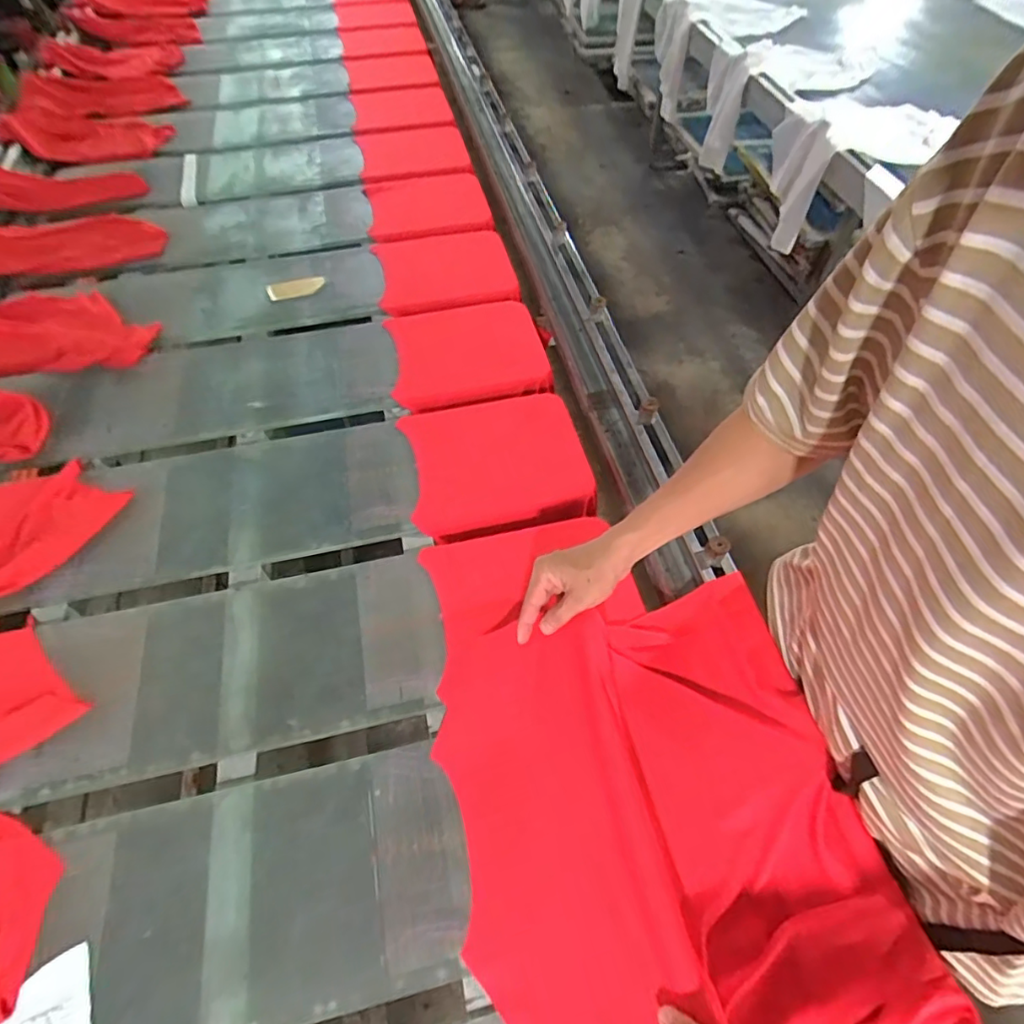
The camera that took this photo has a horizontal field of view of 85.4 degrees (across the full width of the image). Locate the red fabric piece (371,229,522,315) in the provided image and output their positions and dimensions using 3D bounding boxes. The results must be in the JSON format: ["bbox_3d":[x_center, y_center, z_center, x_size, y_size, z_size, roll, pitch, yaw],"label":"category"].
[{"bbox_3d":[-0.124,-0.452,1.024,0.240,0.017,0.202,-11,59,-7],"label":"red fabric piece"}]

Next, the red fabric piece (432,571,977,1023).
[{"bbox_3d":[0.144,0.318,0.518,0.366,0.066,0.477,-12,59,-8],"label":"red fabric piece"}]

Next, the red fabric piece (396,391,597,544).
[{"bbox_3d":[-0.024,-0.078,0.792,0.239,0.029,0.223,-10,59,-7],"label":"red fabric piece"}]

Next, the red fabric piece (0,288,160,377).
[{"bbox_3d":[-0.772,-0.302,0.899,0.386,0.072,0.190,-4,58,-3],"label":"red fabric piece"}]

